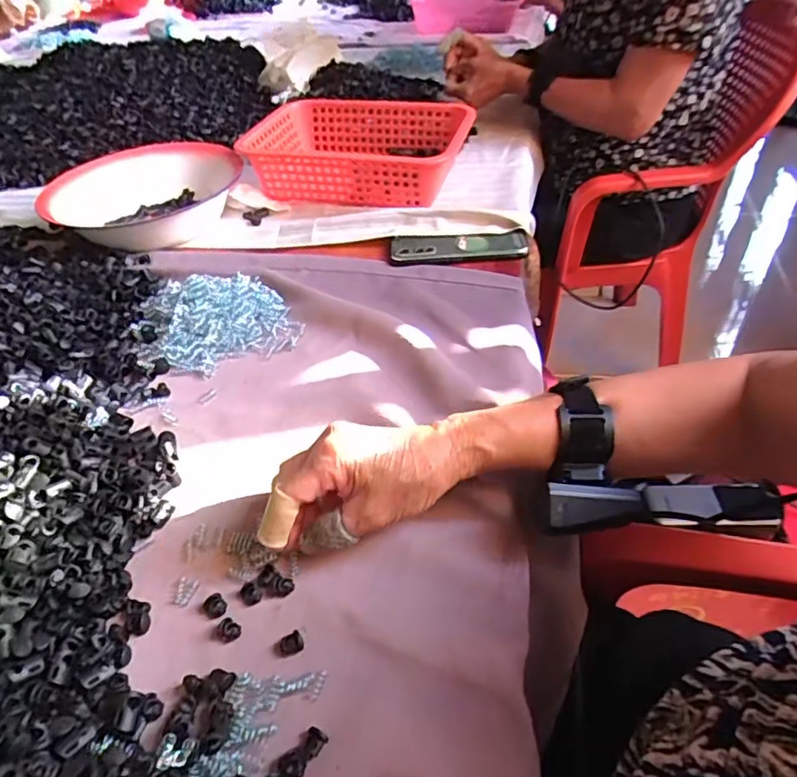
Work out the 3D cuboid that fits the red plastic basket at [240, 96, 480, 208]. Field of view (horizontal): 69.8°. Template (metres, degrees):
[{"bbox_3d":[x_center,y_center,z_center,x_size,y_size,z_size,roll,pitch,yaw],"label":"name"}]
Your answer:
[{"bbox_3d":[-0.066,-0.344,0.827,0.318,0.072,0.243,9,45,15],"label":"red plastic basket"}]

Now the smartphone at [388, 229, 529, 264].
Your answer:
[{"bbox_3d":[0.072,-0.169,0.680,0.163,0.009,0.060,-3,42,2],"label":"smartphone"}]

